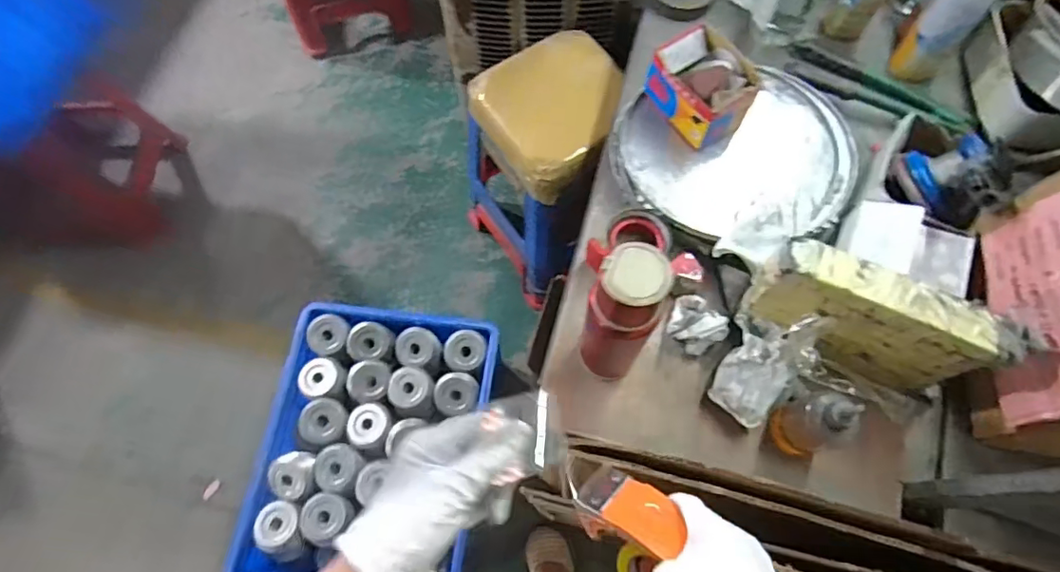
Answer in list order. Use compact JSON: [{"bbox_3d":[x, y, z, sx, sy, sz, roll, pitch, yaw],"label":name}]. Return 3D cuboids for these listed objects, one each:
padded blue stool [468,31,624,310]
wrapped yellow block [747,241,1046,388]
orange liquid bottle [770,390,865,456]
[{"bbox_3d":[0.051,-0.246,1.282,0.316,0.530,0.341,-31,70,-10],"label":"padded blue stool"},{"bbox_3d":[0.372,0.045,0.618,0.250,0.169,0.058,20,70,10],"label":"wrapped yellow block"},{"bbox_3d":[0.314,0.144,0.600,0.062,0.136,0.060,-19,69,-6],"label":"orange liquid bottle"}]

